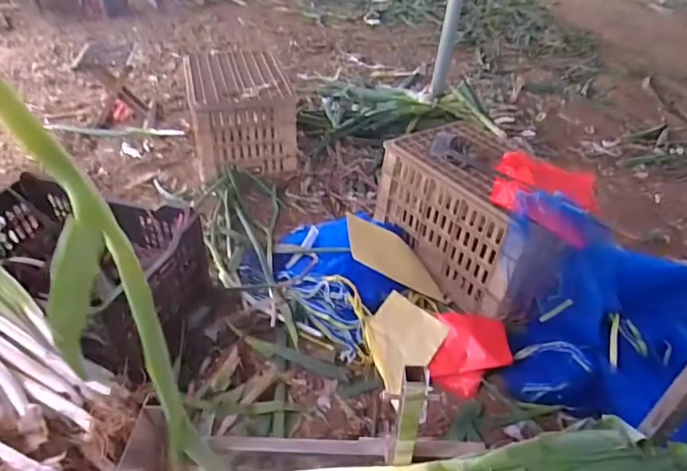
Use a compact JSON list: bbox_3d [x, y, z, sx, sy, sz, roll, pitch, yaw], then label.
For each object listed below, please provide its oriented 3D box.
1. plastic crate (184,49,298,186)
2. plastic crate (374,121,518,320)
[{"bbox_3d":[-0.372,-0.437,1.696,0.329,0.292,0.471,-8,40,-16],"label":"plastic crate"},{"bbox_3d":[0.353,-0.054,1.295,0.312,0.312,0.483,-19,44,-27],"label":"plastic crate"}]

